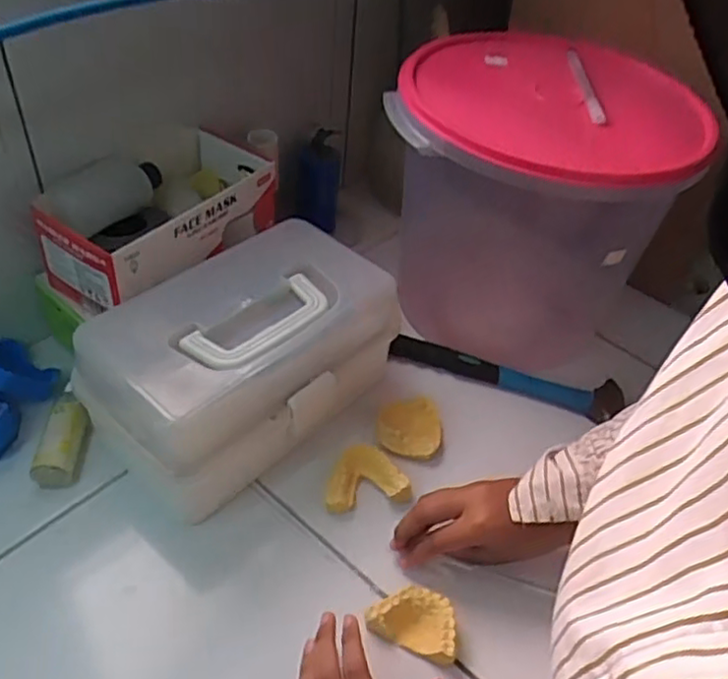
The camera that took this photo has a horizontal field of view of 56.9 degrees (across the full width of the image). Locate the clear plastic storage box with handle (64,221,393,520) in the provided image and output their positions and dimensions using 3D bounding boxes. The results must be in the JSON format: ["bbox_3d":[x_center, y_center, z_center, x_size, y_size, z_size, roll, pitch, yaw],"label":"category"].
[{"bbox_3d":[-0.102,0.013,0.594,0.164,0.126,0.256,32,51,24],"label":"clear plastic storage box with handle"}]

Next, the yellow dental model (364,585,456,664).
[{"bbox_3d":[0.039,0.208,0.500,0.066,0.026,0.040,21,45,14],"label":"yellow dental model"}]

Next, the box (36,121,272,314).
[{"bbox_3d":[-0.177,-0.115,0.637,0.110,0.078,0.224,32,50,23],"label":"box"}]

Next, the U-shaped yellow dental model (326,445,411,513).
[{"bbox_3d":[-0.002,0.123,0.586,0.073,0.028,0.053,-10,47,-15],"label":"U-shaped yellow dental model"}]

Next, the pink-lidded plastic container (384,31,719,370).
[{"bbox_3d":[0.156,-0.127,0.683,0.264,0.259,0.259,3,45,-3],"label":"pink-lidded plastic container"}]

